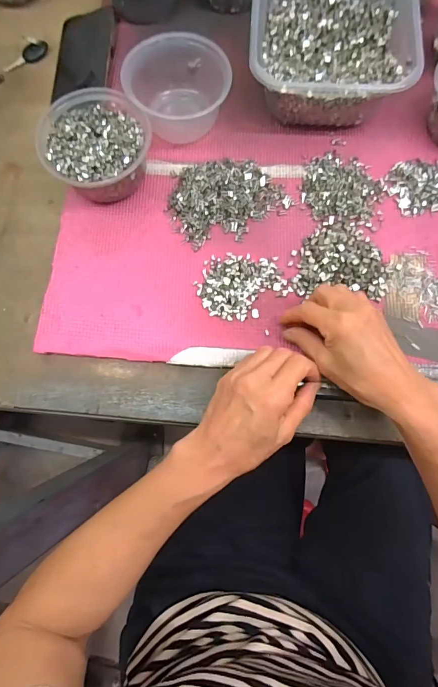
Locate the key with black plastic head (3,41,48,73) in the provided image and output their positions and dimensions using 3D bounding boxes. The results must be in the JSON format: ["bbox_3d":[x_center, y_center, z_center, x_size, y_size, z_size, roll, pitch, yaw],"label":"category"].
[{"bbox_3d":[-0.254,-0.377,0.498,0.064,0.012,0.017,-28,78,-5],"label":"key with black plastic head"}]

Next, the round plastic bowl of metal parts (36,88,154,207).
[{"bbox_3d":[-0.129,-0.209,0.418,0.109,0.061,0.111,0,77,1],"label":"round plastic bowl of metal parts"}]

